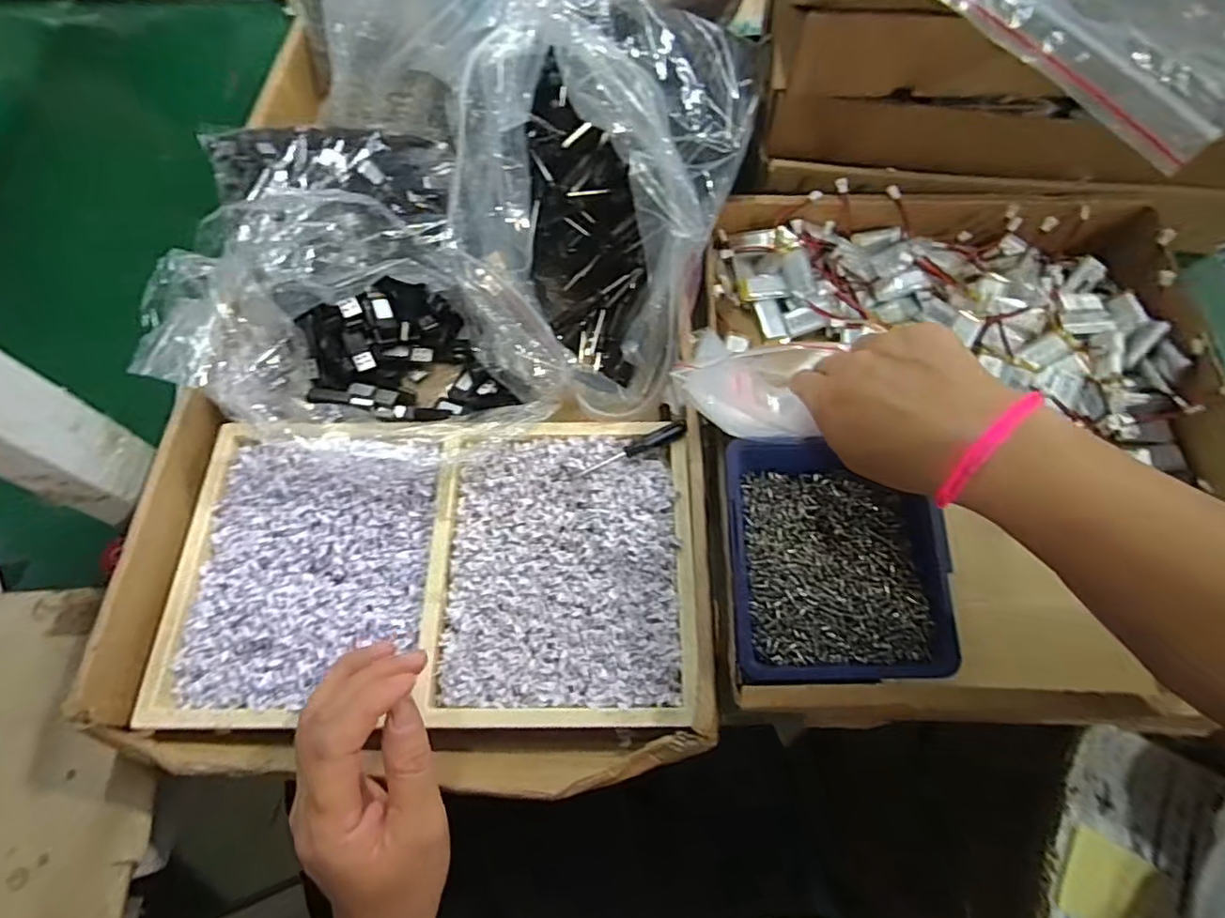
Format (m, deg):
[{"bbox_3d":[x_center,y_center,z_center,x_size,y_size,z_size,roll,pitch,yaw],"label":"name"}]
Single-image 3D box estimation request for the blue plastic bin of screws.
[{"bbox_3d":[0.131,0.061,0.361,0.122,0.041,0.136,0,66,1],"label":"blue plastic bin of screws"}]

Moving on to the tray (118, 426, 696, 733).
[{"bbox_3d":[-0.113,0.070,0.390,0.325,0.040,0.194,-1,66,0],"label":"tray"}]

